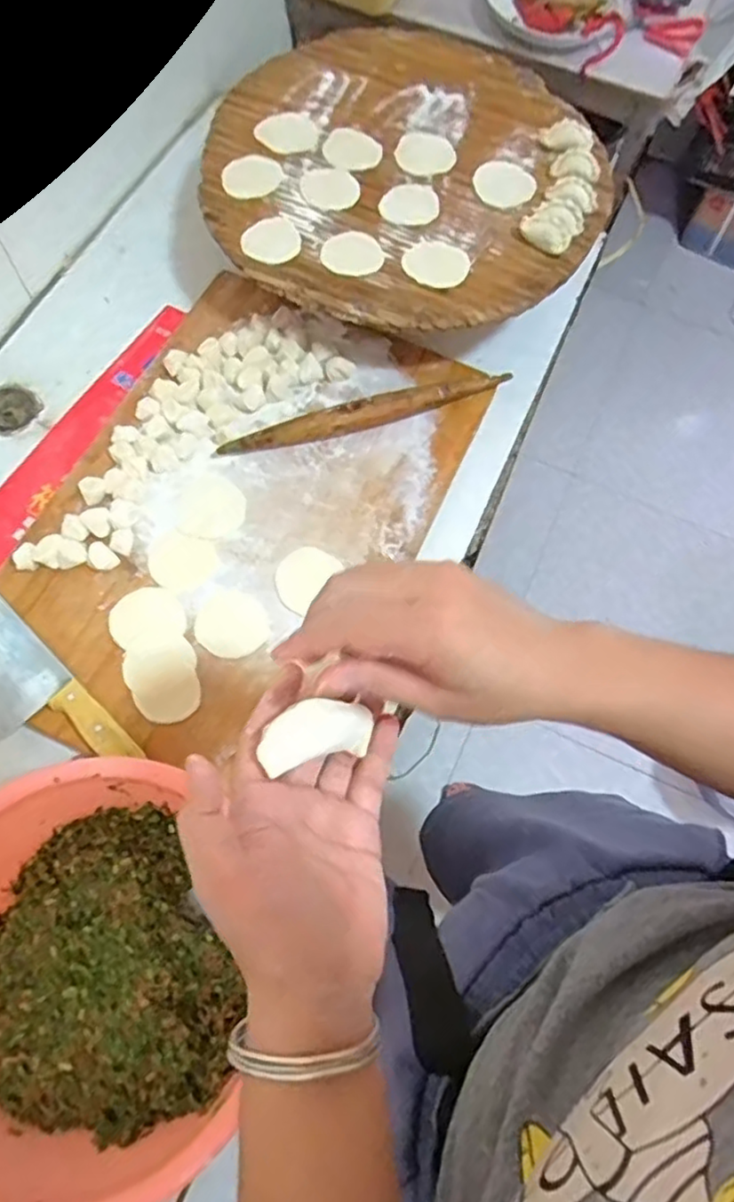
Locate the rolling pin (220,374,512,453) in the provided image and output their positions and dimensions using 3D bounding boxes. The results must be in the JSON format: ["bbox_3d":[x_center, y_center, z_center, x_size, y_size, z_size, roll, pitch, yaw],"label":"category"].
[{"bbox_3d":[0.008,-0.208,0.733,0.331,0.027,0.029,-18,70,-9],"label":"rolling pin"}]

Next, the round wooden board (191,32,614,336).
[{"bbox_3d":[0.044,-0.499,0.766,0.437,0.032,0.450,1,68,-2],"label":"round wooden board"}]

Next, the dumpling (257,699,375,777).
[{"bbox_3d":[-0.026,0.060,0.323,0.055,0.018,0.026,-9,97,-22],"label":"dumpling"}]

